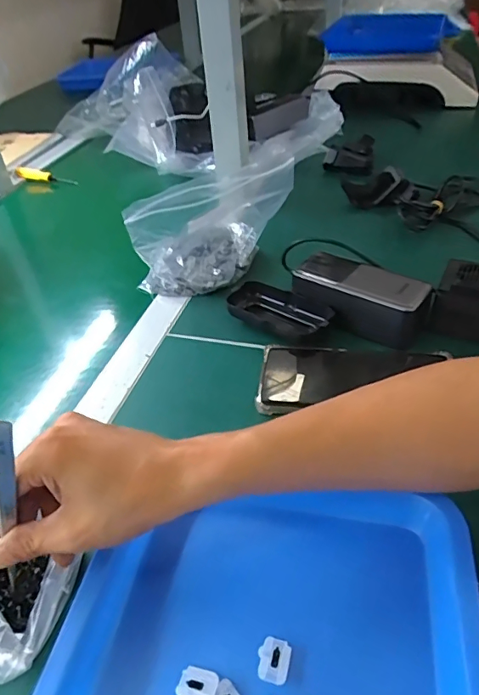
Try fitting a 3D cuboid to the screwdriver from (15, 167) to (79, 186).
[{"bbox_3d":[-0.363,-0.320,0.907,0.115,0.023,0.016,9,41,-6],"label":"screwdriver"}]

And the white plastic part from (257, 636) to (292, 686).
[{"bbox_3d":[0.019,0.173,0.269,0.017,0.004,0.021,8,43,15],"label":"white plastic part"}]

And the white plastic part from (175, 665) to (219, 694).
[{"bbox_3d":[-0.023,0.182,0.261,0.020,0.004,0.017,9,43,16],"label":"white plastic part"}]

